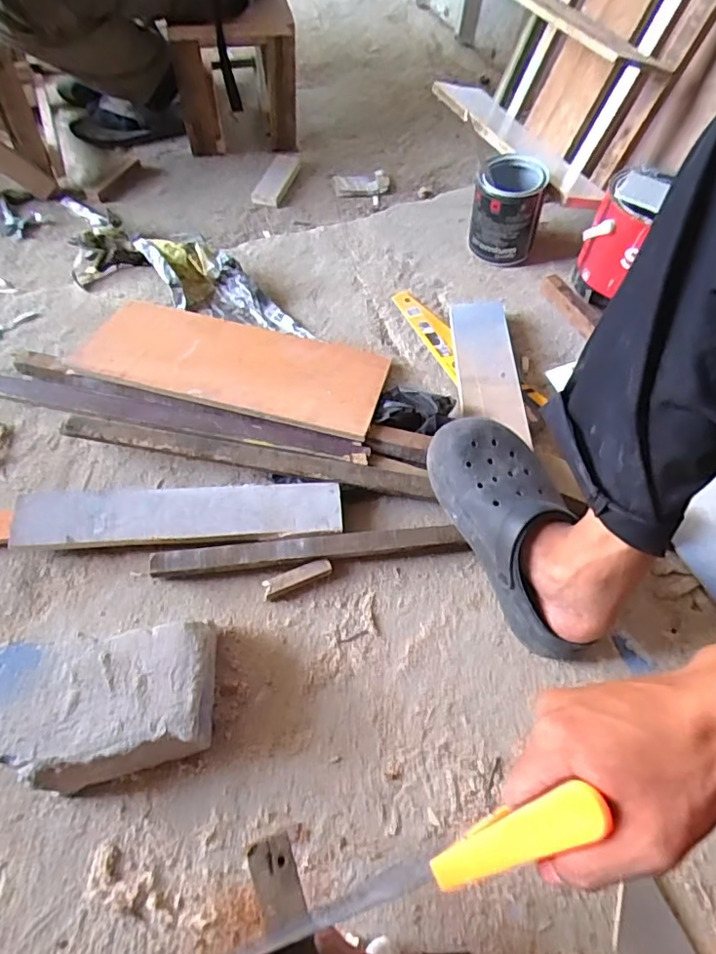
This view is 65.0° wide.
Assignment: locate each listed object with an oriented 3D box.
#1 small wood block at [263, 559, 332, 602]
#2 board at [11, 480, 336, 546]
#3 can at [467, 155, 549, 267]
[{"bbox_3d":[-0.066,0.111,0.622,0.079,0.022,0.018,-20,62,-14],"label":"small wood block"},{"bbox_3d":[-0.198,0.042,0.638,0.353,0.014,0.063,-2,71,-7],"label":"board"},{"bbox_3d":[0.238,-0.432,0.912,0.105,0.146,0.105,1,59,-2],"label":"can"}]

